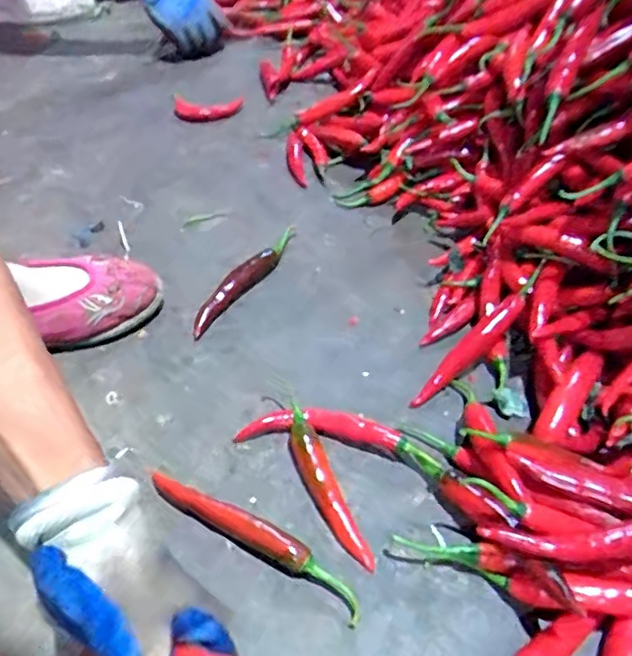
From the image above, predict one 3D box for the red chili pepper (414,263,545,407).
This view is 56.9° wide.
[{"bbox_3d":[0.134,0.006,0.477,0.160,0.023,0.026,-44,58,-12],"label":"red chili pepper"}]

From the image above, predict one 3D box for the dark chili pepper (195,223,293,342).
[{"bbox_3d":[-0.065,-0.052,0.558,0.016,0.020,0.163,24,51,21],"label":"dark chili pepper"}]

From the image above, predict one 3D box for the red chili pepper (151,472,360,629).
[{"bbox_3d":[-0.040,0.137,0.383,0.159,0.020,0.021,24,51,21],"label":"red chili pepper"}]

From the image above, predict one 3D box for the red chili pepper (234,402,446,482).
[{"bbox_3d":[0.018,0.082,0.434,0.151,0.021,0.032,12,48,11],"label":"red chili pepper"}]

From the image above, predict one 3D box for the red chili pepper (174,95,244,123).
[{"bbox_3d":[-0.147,-0.296,0.785,0.092,0.011,0.052,1,47,2],"label":"red chili pepper"}]

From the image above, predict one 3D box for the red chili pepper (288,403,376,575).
[{"bbox_3d":[0.005,0.109,0.407,0.022,0.023,0.119,-19,49,-16],"label":"red chili pepper"}]

